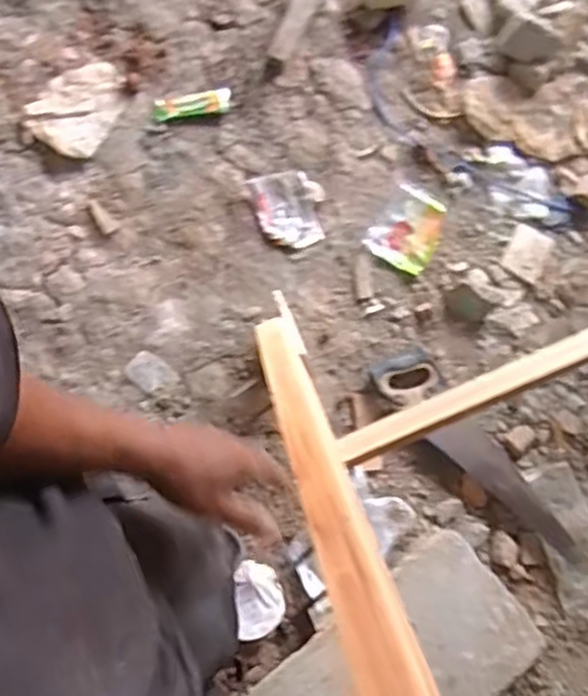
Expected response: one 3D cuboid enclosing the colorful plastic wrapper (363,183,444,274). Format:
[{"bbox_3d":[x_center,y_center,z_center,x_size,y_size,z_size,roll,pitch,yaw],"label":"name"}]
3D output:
[{"bbox_3d":[0.231,-0.240,1.475,0.125,0.023,0.161,31,78,5],"label":"colorful plastic wrapper"}]

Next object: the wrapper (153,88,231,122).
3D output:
[{"bbox_3d":[-0.207,-0.496,1.491,0.158,0.012,0.049,-11,78,-4],"label":"wrapper"}]

